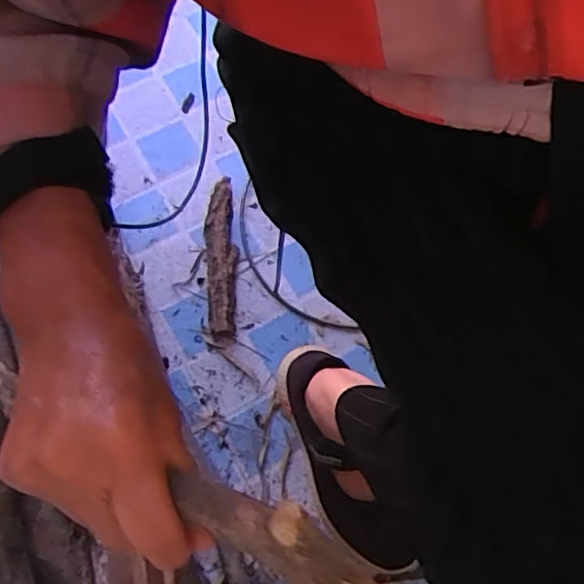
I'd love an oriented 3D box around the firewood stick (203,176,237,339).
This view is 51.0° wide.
[{"bbox_3d":[-0.086,-0.045,0.734,0.037,0.023,0.209,-5,71,-5],"label":"firewood stick"}]

